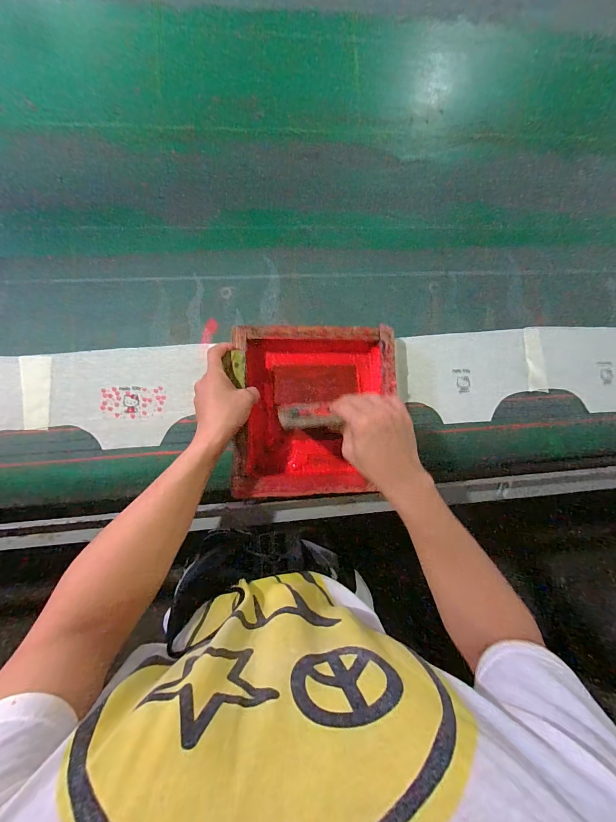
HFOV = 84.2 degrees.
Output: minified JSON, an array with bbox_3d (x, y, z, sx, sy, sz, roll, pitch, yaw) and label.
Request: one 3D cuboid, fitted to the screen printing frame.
[{"bbox_3d":[0.010,-0.001,0.542,0.244,0.062,0.256,-1,86,-7],"label":"screen printing frame"}]

